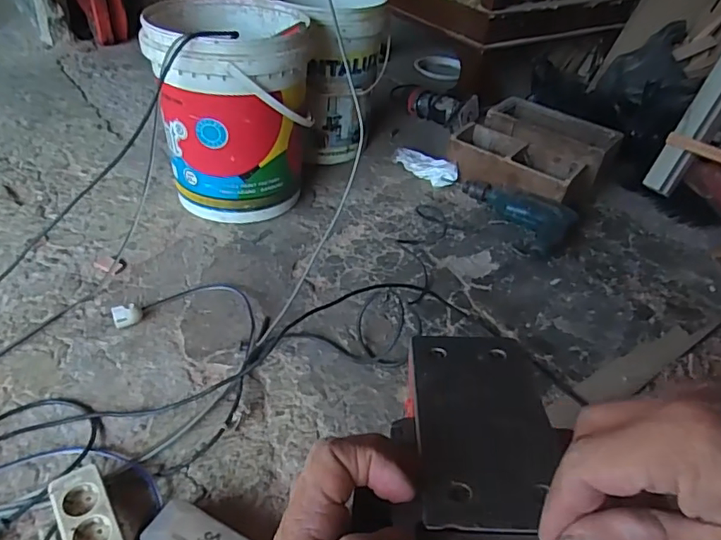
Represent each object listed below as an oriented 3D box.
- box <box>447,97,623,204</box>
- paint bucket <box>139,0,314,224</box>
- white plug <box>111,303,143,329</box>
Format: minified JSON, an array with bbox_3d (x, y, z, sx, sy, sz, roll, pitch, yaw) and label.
[{"bbox_3d":[0.404,-0.279,1.300,0.331,0.143,0.286,31,47,28],"label":"box"},{"bbox_3d":[-0.256,-0.327,1.114,0.285,0.366,0.325,-3,41,-10],"label":"paint bucket"},{"bbox_3d":[-0.382,0.076,0.885,0.043,0.035,0.024,-14,44,-21],"label":"white plug"}]

